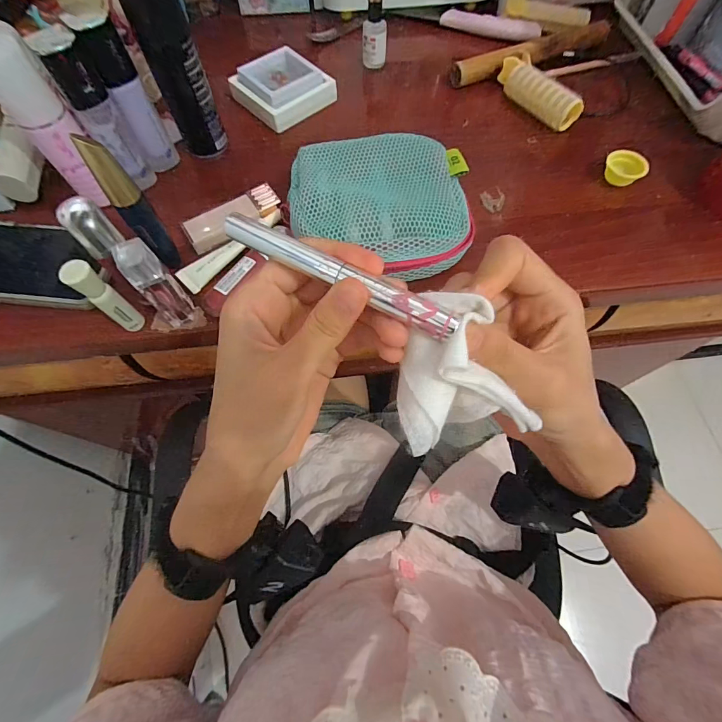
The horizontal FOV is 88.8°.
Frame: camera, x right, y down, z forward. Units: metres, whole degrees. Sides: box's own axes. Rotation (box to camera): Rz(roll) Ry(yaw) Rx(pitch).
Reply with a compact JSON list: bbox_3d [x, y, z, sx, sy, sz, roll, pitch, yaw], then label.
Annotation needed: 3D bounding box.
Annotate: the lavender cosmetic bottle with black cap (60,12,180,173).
[{"bbox_3d":[-0.201,-0.228,0.325,0.030,0.118,0.026,-28,69,-12],"label":"lavender cosmetic bottle with black cap"}]

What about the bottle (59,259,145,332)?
[{"bbox_3d":[-0.190,-0.046,0.275,0.015,0.073,0.018,37,71,15],"label":"bottle"}]

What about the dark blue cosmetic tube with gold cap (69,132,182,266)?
[{"bbox_3d":[-0.168,-0.111,0.275,0.020,0.106,0.021,-30,70,-13],"label":"dark blue cosmetic tube with gold cap"}]

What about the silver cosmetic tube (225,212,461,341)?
[{"bbox_3d":[-0.011,-0.038,0.157,0.110,0.008,0.011,27,69,11],"label":"silver cosmetic tube"}]

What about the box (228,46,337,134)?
[{"bbox_3d":[-0.088,-0.310,0.417,0.090,0.031,0.079,-40,72,-16],"label":"box"}]

